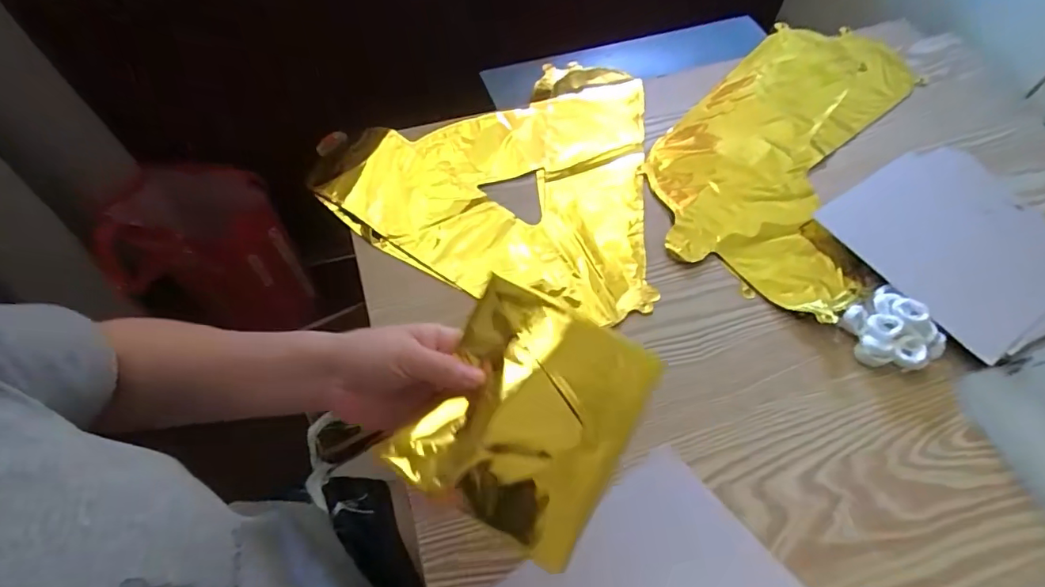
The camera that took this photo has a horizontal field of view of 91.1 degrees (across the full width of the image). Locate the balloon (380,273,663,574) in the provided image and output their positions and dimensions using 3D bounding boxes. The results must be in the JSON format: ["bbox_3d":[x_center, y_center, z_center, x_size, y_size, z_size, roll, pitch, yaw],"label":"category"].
[{"bbox_3d":[0.004,0.072,0.314,0.125,0.027,0.133,28,63,13],"label":"balloon"}]

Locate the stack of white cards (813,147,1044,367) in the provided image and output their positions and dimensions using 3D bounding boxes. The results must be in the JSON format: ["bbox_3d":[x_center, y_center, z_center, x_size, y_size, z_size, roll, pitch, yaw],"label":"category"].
[{"bbox_3d":[0.428,-0.051,0.495,0.186,0.023,0.201,-25,64,-15],"label":"stack of white cards"}]

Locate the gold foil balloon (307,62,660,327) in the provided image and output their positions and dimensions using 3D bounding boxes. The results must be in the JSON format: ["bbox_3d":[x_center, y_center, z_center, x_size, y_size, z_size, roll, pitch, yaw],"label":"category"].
[{"bbox_3d":[-0.043,-0.143,0.539,0.340,0.013,0.338,4,60,0],"label":"gold foil balloon"}]

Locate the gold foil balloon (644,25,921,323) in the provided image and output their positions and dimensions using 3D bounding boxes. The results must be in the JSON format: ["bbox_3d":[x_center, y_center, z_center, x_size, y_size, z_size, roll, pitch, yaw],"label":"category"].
[{"bbox_3d":[0.298,-0.178,0.572,0.219,0.008,0.427,30,64,15],"label":"gold foil balloon"}]

